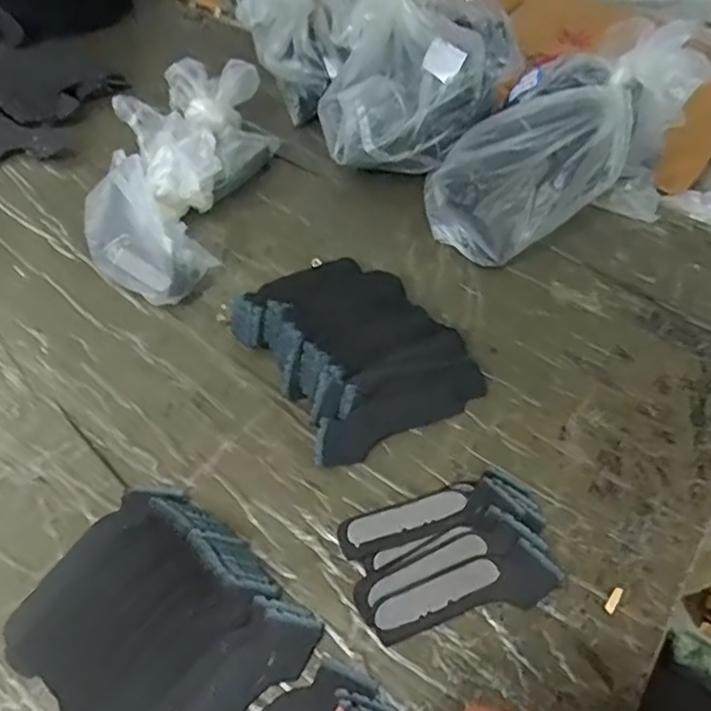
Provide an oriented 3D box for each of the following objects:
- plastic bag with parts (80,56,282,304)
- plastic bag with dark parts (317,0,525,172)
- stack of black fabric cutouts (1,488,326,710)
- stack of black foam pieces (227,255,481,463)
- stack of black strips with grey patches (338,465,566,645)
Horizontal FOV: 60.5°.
[{"bbox_3d":[-0.176,-0.184,0.601,0.140,0.081,0.287,12,52,7],"label":"plastic bag with parts"},{"bbox_3d":[0.063,-0.311,0.564,0.184,0.242,0.142,12,51,6],"label":"plastic bag with dark parts"},{"bbox_3d":[-0.118,0.159,0.363,0.153,0.024,0.128,33,57,22],"label":"stack of black fabric cutouts"},{"bbox_3d":[-0.006,-0.014,0.502,0.144,0.026,0.189,-26,57,-21],"label":"stack of black foam pieces"},{"bbox_3d":[0.063,0.127,0.399,0.135,0.010,0.086,-14,53,-13],"label":"stack of black strips with grey patches"}]

